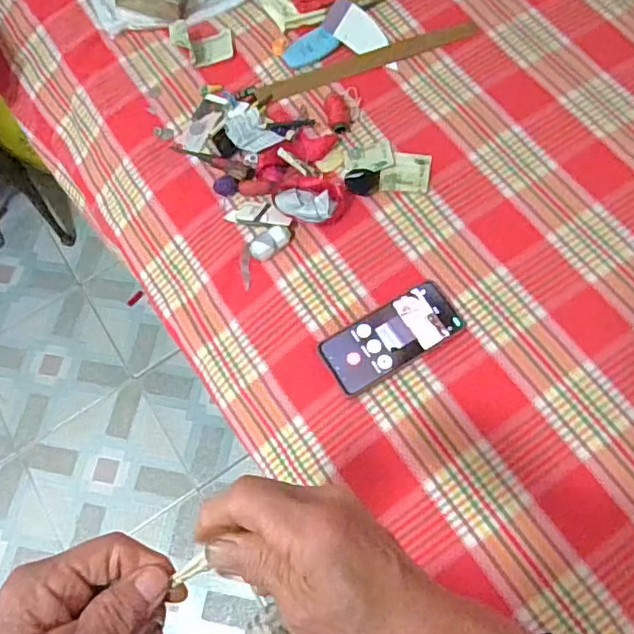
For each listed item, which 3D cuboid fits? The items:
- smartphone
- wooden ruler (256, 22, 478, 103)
[{"bbox_3d":[0.089,0.021,0.691,0.165,0.008,0.074,-30,70,-6],"label":"smartphone"},{"bbox_3d":[0.074,-0.367,0.851,0.325,0.008,0.031,-20,73,-5],"label":"wooden ruler"}]

